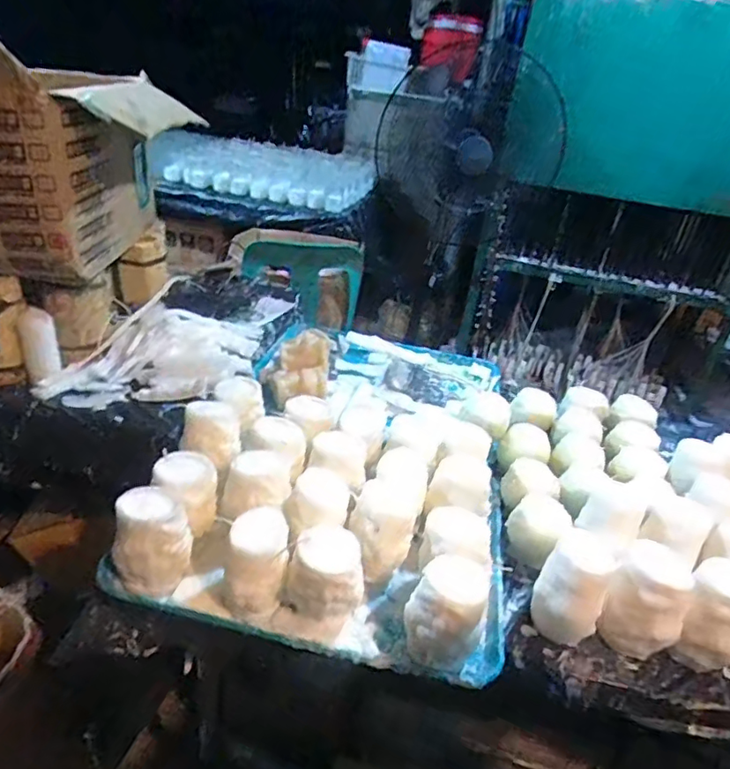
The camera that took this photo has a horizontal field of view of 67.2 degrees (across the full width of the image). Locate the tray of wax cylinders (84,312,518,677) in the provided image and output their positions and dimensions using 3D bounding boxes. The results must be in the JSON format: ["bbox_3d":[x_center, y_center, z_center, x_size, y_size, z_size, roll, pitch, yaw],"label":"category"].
[{"bbox_3d":[0.000,0.062,0.823,0.426,0.108,0.669,12,31,8],"label":"tray of wax cylinders"}]

